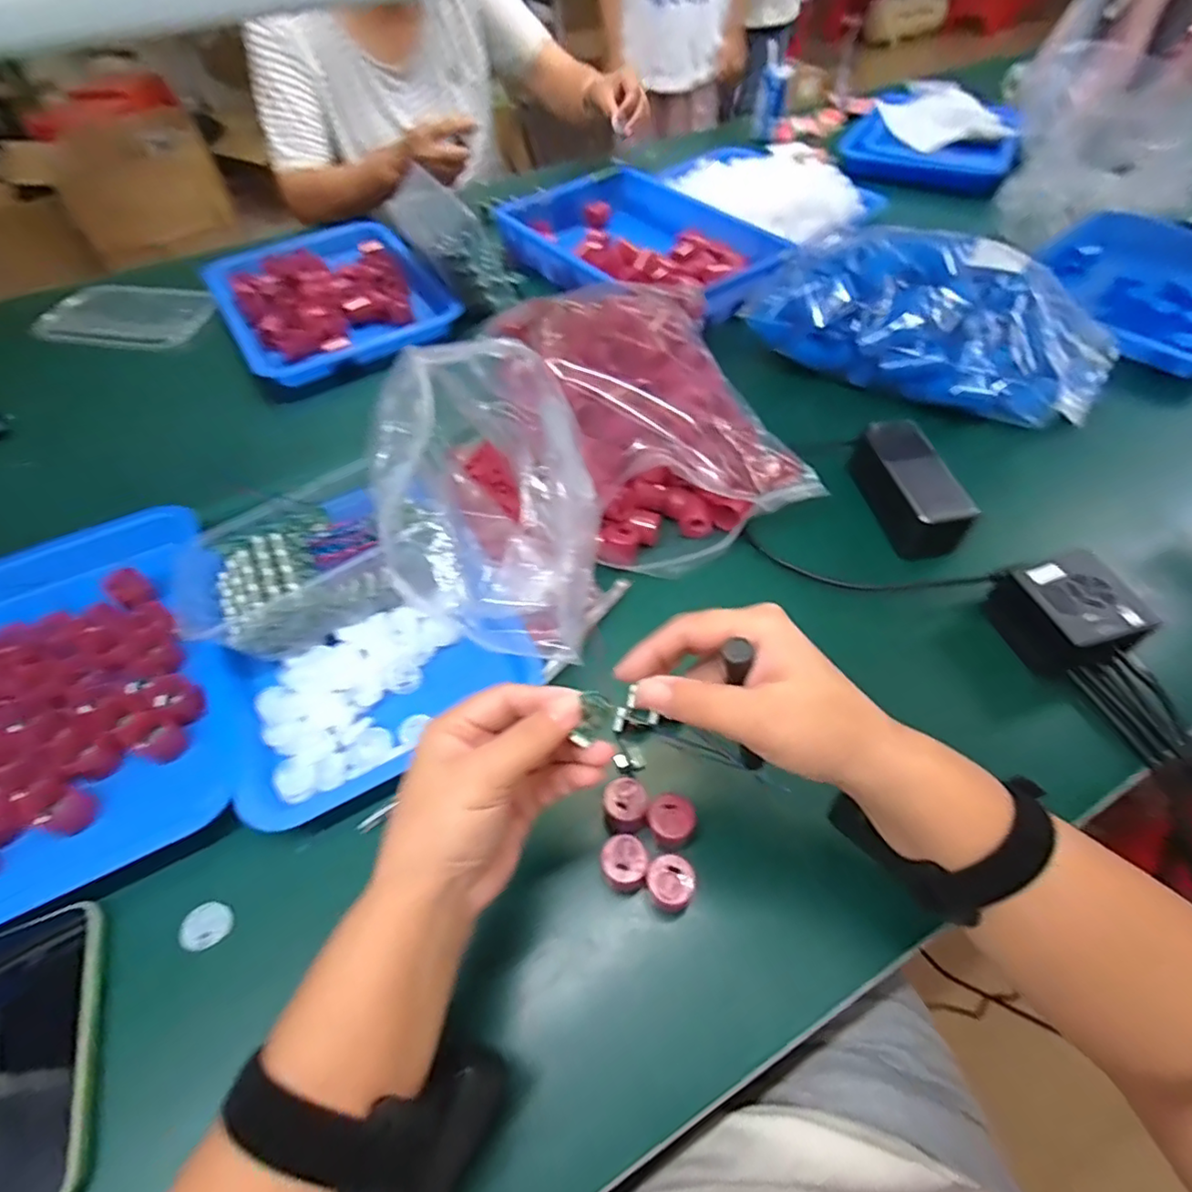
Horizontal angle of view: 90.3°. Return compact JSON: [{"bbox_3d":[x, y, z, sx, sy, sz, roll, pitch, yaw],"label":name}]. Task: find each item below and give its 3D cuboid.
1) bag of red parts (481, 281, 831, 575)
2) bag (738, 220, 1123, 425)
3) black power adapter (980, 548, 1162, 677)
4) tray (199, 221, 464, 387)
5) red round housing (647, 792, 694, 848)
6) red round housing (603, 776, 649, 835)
[{"bbox_3d":[0.041,-0.196,0.583,0.226,0.094,0.356,-13,55,-8],"label":"bag of red parts"},{"bbox_3d":[0.350,-0.295,0.630,0.342,0.102,0.174,26,59,18],"label":"bag"},{"bbox_3d":[0.359,0.011,0.455,0.074,0.043,0.081,-11,55,-7],"label":"black power adapter"},{"bbox_3d":[-0.350,-0.395,0.789,0.261,0.044,0.295,-28,59,-18],"label":"tray"},{"bbox_3d":[0.048,0.147,0.384,0.028,0.027,0.034,13,56,10],"label":"red round housing"},{"bbox_3d":[0.020,0.140,0.392,0.028,0.029,0.031,-15,56,-9],"label":"red round housing"}]

